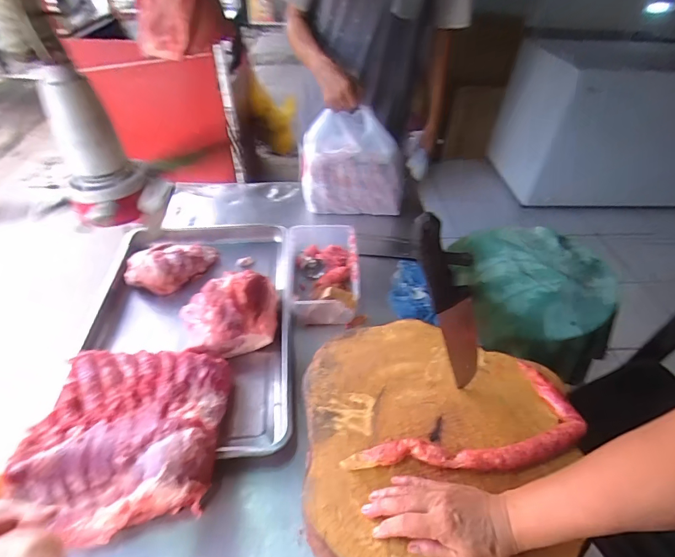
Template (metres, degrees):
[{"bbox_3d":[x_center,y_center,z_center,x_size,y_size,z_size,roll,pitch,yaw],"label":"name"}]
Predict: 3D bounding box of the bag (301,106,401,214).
[{"bbox_3d":[0.042,-0.314,1.091,0.281,0.240,0.136,4,42,2],"label":"bag"}]

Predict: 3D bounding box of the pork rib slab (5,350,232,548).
[{"bbox_3d":[-0.311,0.222,0.596,0.263,0.067,0.288,0,42,-3],"label":"pork rib slab"}]

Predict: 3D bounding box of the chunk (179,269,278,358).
[{"bbox_3d":[-0.207,0.059,0.770,0.184,0.080,0.161,-11,43,-14],"label":"chunk"}]

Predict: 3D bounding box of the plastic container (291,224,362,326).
[{"bbox_3d":[-0.032,-0.017,0.872,0.147,0.076,0.250,0,42,-3],"label":"plastic container"}]

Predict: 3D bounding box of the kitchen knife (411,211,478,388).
[{"bbox_3d":[0.154,0.037,0.512,0.055,0.304,0.032,-16,40,14],"label":"kitchen knife"}]

